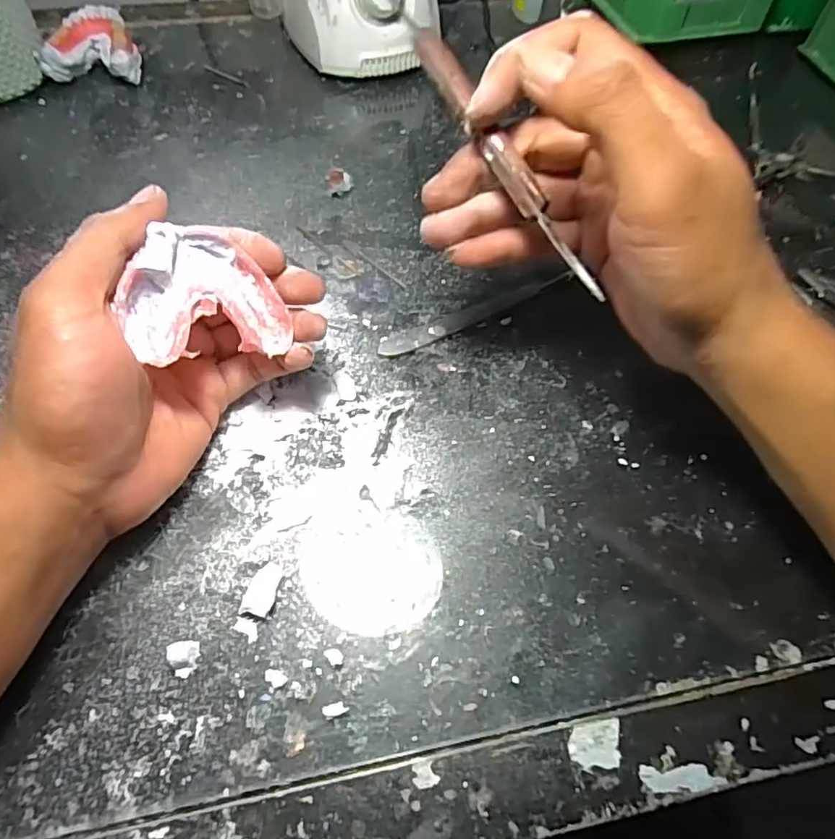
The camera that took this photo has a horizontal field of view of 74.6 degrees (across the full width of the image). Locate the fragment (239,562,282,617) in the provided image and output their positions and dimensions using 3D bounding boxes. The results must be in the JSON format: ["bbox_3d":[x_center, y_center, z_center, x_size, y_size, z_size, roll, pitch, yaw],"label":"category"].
[{"bbox_3d":[-0.064,0.070,0.228,0.011,0.005,0.022,12,60,5],"label":"fragment"}]

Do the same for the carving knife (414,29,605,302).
[{"bbox_3d":[0.035,-0.101,0.215,0.009,0.007,0.130,-31,85,-19],"label":"carving knife"}]

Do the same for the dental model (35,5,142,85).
[{"bbox_3d":[-0.240,-0.275,0.408,0.062,0.034,0.051,-1,60,-3],"label":"dental model"}]

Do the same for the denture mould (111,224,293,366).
[{"bbox_3d":[-0.089,-0.050,0.226,0.057,0.024,0.056,-22,94,-26],"label":"denture mould"}]

